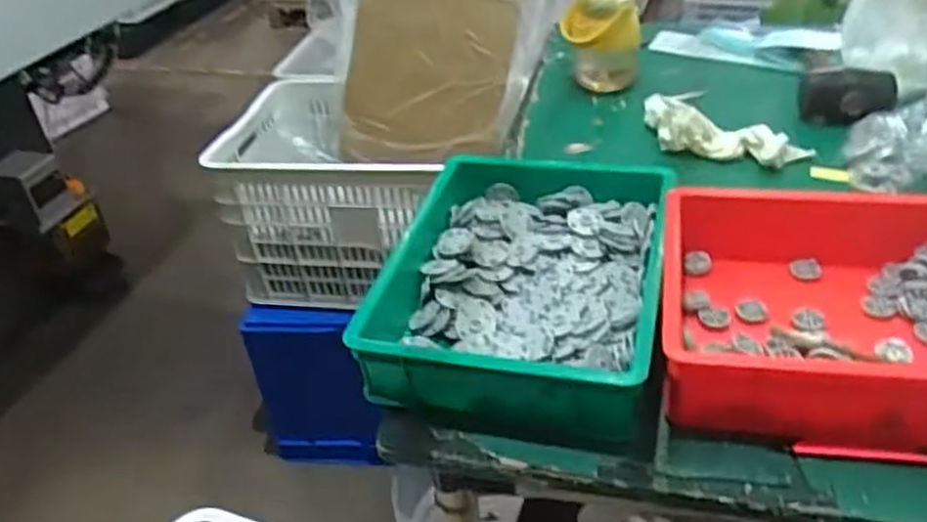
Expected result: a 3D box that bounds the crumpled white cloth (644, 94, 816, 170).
[{"bbox_3d":[0.349,-0.186,1.097,0.102,0.057,0.258,-34,44,-31],"label":"crumpled white cloth"}]

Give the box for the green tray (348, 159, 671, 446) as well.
[{"bbox_3d":[0.068,0.011,0.823,0.282,0.068,0.380,3,37,14],"label":"green tray"}]

